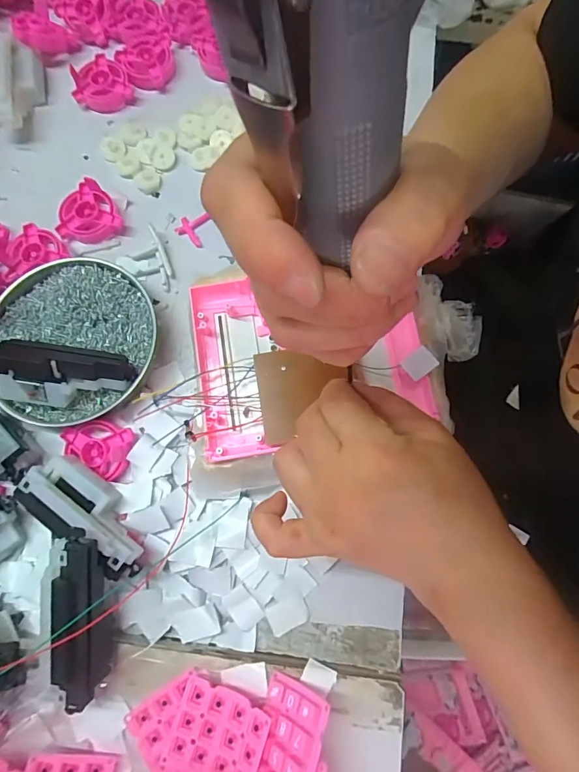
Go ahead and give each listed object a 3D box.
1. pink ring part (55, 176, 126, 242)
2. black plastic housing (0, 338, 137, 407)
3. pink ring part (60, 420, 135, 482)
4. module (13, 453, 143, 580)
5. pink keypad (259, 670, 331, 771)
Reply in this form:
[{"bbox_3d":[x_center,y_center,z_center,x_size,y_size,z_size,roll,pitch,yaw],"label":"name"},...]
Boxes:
[{"bbox_3d":[-0.179,-0.151,0.366,0.052,0.013,0.054,0,77,0],"label":"pink ring part"},{"bbox_3d":[-0.170,-0.008,0.313,0.097,0.036,0.044,7,77,1],"label":"black plastic housing"},{"bbox_3d":[-0.148,0.046,0.315,0.054,0.008,0.038,14,77,3],"label":"pink ring part"},{"bbox_3d":[-0.139,0.088,0.287,0.098,0.039,0.039,37,79,8],"label":"module"},{"bbox_3d":[-0.002,0.219,0.248,0.016,0.045,0.069,33,62,-36],"label":"pink keypad"}]

